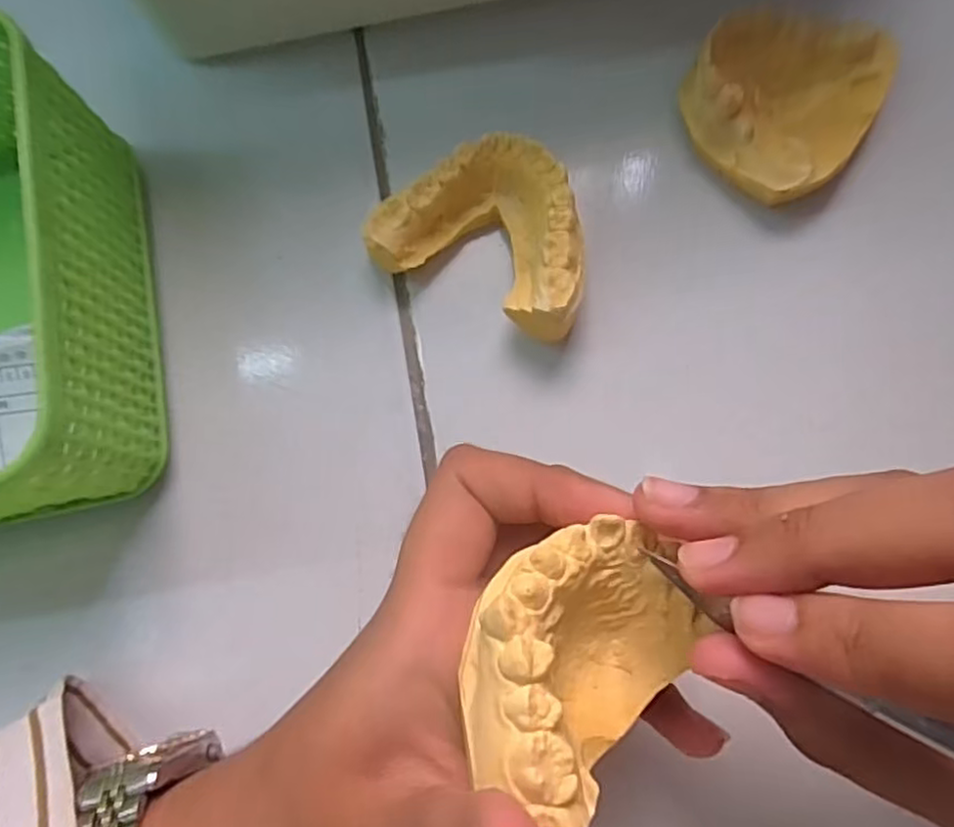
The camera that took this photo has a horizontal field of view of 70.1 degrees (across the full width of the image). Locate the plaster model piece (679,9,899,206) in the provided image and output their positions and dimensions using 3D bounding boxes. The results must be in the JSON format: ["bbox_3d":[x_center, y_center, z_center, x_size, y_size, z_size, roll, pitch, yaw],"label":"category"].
[{"bbox_3d":[0.098,-0.102,0.220,0.057,0.020,0.062,-1,80,5],"label":"plaster model piece"}]

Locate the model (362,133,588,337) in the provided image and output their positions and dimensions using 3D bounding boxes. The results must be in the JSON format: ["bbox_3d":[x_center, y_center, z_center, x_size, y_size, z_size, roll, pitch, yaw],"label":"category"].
[{"bbox_3d":[0.006,-0.058,0.218,0.068,0.023,0.052,26,83,9],"label":"model"}]

